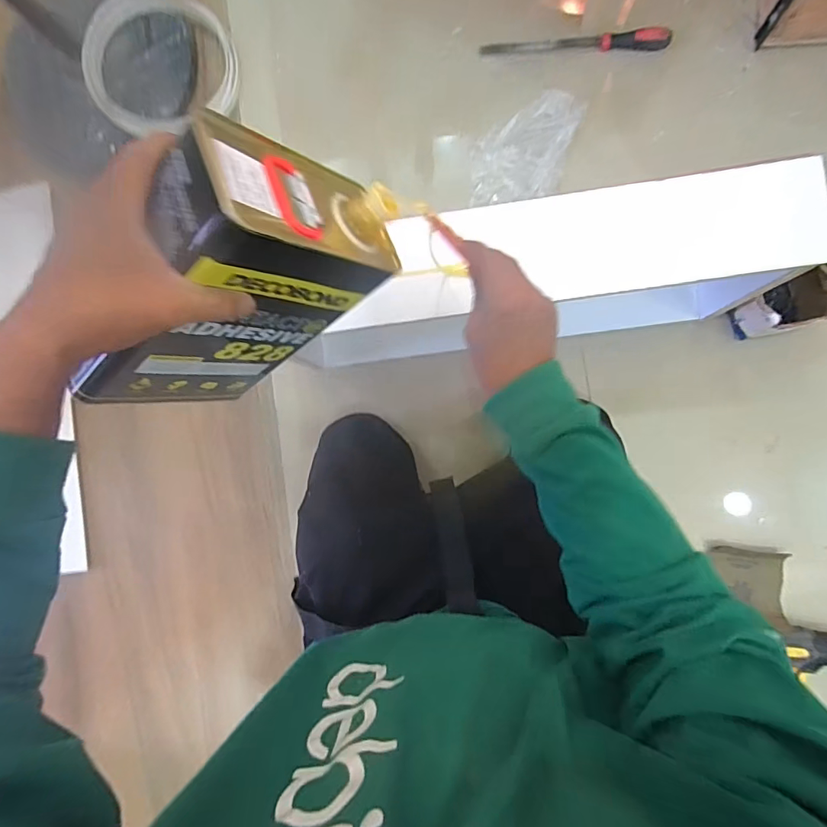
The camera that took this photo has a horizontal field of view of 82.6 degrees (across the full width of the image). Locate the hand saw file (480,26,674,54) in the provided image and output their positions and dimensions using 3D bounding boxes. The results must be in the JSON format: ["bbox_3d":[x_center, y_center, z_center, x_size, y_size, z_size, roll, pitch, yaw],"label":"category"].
[{"bbox_3d":[0.265,-0.615,0.780,0.299,0.022,0.035,3,90,7],"label":"hand saw file"}]

